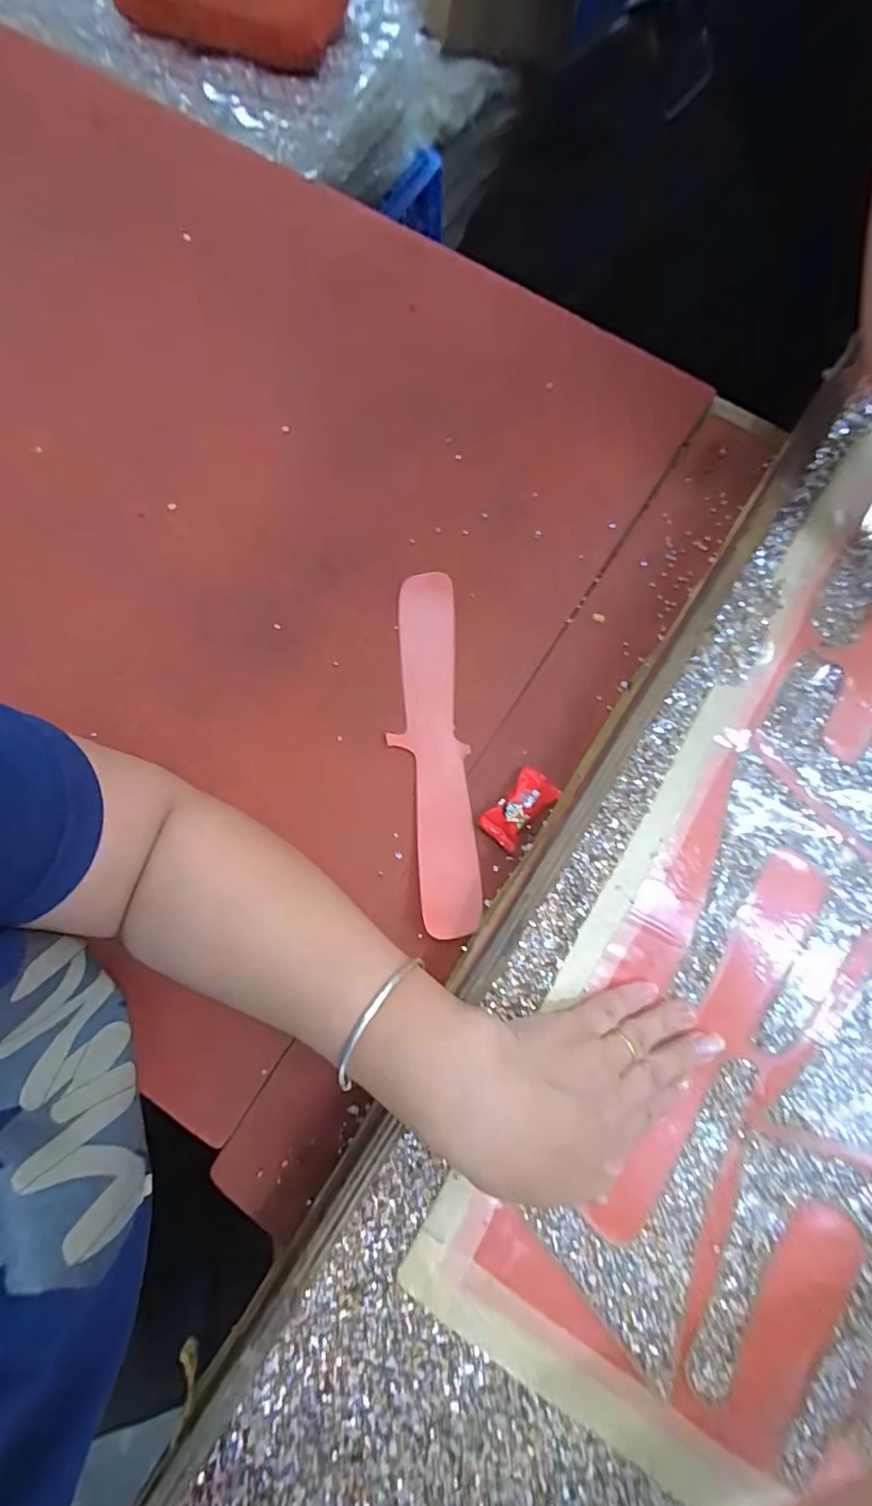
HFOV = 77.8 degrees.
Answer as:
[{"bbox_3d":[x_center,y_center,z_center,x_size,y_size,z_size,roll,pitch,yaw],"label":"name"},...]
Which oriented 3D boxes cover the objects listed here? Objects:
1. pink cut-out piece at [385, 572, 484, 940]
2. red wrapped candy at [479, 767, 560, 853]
[{"bbox_3d":[-0.001,-0.005,0.344,0.041,0.005,0.227,-5,79,-3],"label":"pink cut-out piece"},{"bbox_3d":[0.051,0.033,0.329,0.027,0.014,0.050,42,82,10],"label":"red wrapped candy"}]

